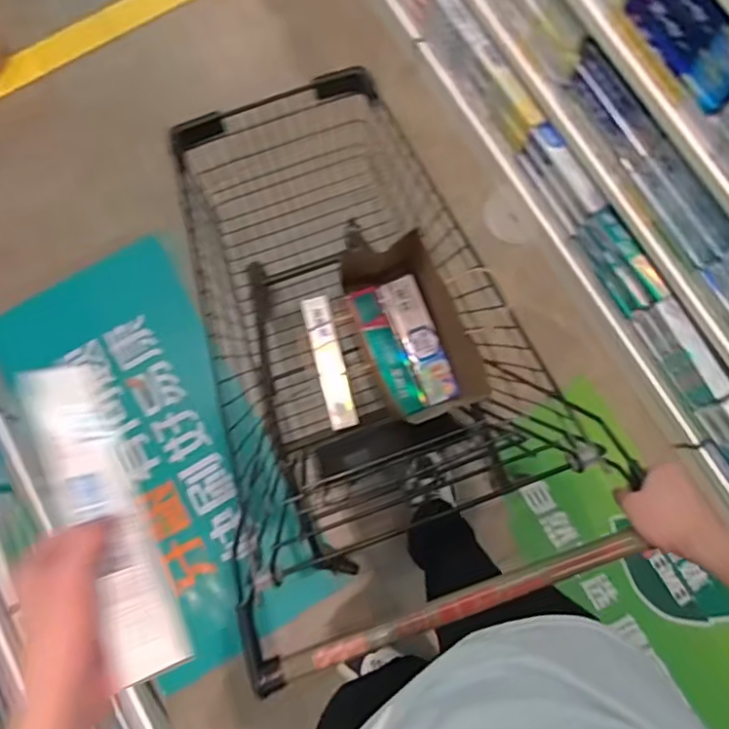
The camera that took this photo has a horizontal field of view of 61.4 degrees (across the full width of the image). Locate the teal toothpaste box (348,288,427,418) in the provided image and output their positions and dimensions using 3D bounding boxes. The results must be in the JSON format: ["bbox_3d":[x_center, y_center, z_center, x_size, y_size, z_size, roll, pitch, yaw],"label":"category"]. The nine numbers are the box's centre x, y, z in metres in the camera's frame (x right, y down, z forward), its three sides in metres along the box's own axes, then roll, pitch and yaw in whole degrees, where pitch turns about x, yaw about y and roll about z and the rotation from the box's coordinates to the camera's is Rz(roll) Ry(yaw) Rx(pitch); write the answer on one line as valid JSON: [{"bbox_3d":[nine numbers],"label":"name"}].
[{"bbox_3d":[0.040,-0.024,1.087,0.052,0.037,0.234,-24,81,-5],"label":"teal toothpaste box"}]

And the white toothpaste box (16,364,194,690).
[{"bbox_3d":[-0.182,0.107,0.427,0.048,0.038,0.215,-17,77,-40],"label":"white toothpaste box"}]

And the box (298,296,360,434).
[{"bbox_3d":[-0.058,-0.004,1.025,0.048,0.037,0.223,-14,80,-3],"label":"box"}]

